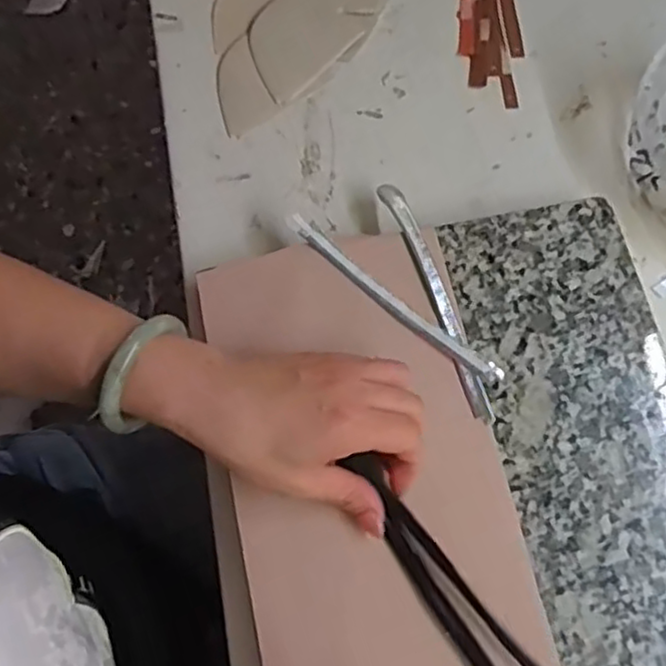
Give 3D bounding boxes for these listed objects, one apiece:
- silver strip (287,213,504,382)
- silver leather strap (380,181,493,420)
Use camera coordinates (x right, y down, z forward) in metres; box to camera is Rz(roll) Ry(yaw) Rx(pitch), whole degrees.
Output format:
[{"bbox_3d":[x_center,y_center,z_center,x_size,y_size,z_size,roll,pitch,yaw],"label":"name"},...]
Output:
[{"bbox_3d":[0.036,-0.021,0.435,0.163,0.010,0.016,38,75,11],"label":"silver strip"},{"bbox_3d":[0.065,-0.025,0.438,0.015,0.007,0.170,-18,73,-7],"label":"silver leather strap"}]

